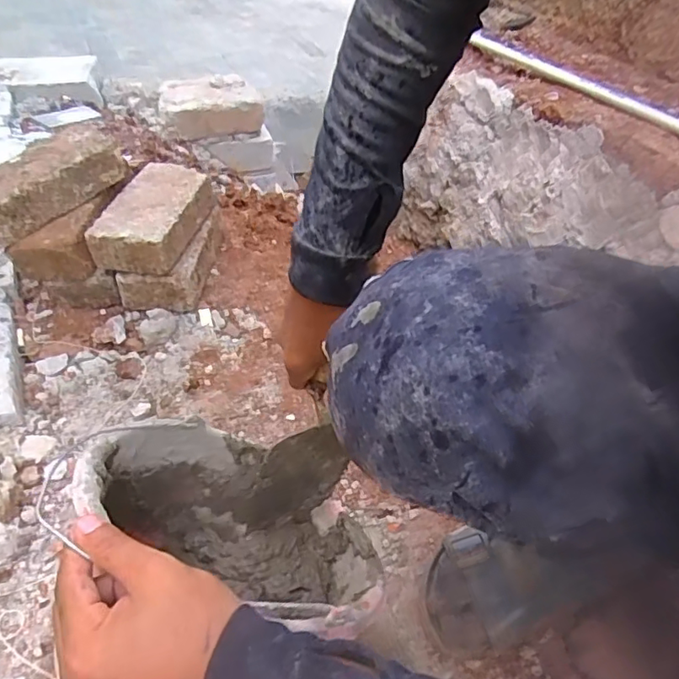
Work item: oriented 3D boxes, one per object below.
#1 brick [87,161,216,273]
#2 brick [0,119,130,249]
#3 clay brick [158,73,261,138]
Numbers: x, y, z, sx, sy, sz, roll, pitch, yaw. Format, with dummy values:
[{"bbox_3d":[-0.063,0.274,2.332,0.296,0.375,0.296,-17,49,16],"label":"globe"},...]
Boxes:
[{"bbox_3d":[-0.260,-0.178,0.786,0.110,0.056,0.198,8,44,6],"label":"brick"},{"bbox_3d":[-0.401,-0.213,0.744,0.209,0.062,0.093,-40,57,-18],"label":"brick"},{"bbox_3d":[-0.384,-0.677,1.622,0.291,0.117,0.151,-23,49,-24],"label":"clay brick"}]

